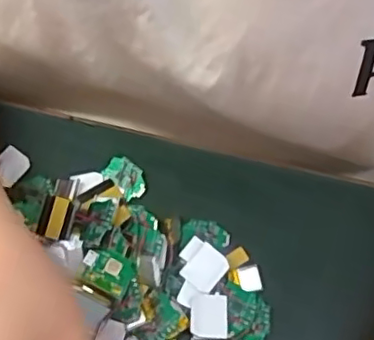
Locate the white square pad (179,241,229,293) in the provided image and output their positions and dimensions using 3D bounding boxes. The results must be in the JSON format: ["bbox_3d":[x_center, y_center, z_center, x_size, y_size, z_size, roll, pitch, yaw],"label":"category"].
[{"bbox_3d":[0.010,0.050,0.313,0.018,0.006,0.021,38,74,10],"label":"white square pad"}]

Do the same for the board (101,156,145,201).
[{"bbox_3d":[-0.033,0.004,0.334,0.025,0.004,0.016,43,75,12],"label":"board"}]

